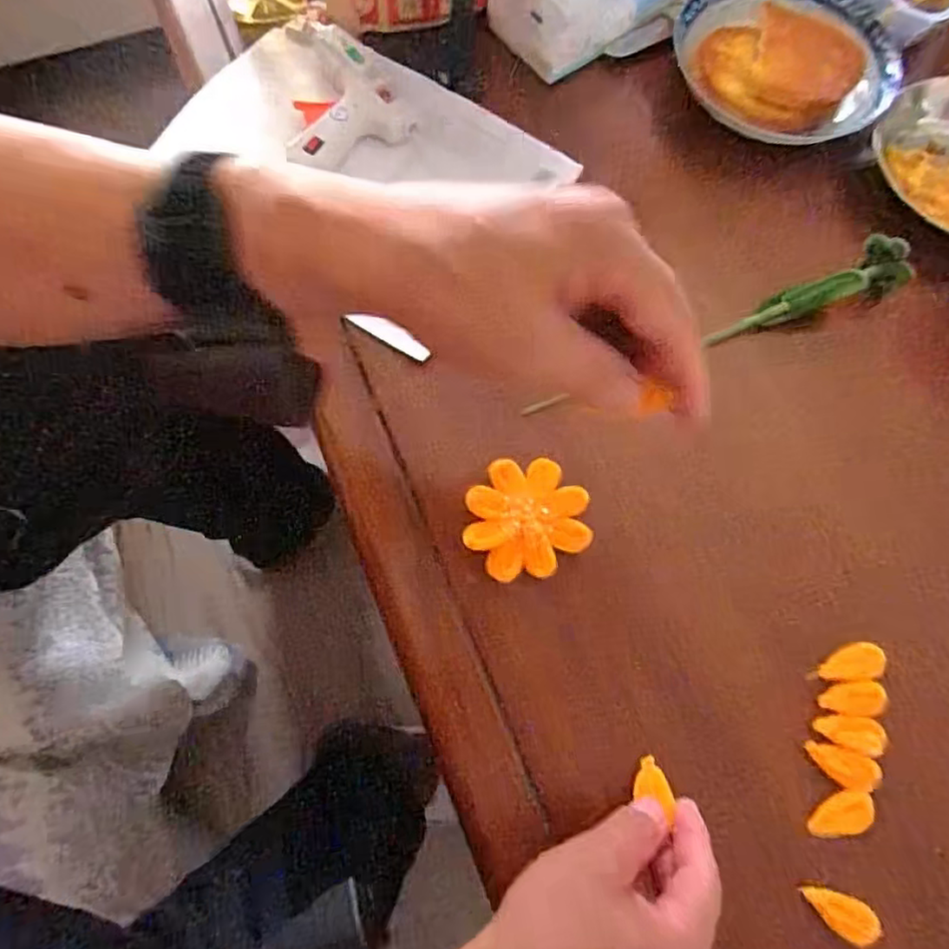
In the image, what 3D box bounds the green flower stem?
[{"bbox_3d":[0.175,-0.092,0.432,0.292,0.030,0.045,-26,75,-10],"label":"green flower stem"}]

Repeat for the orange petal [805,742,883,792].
[{"bbox_3d":[0.212,0.168,0.357,0.041,0.006,0.019,20,73,4],"label":"orange petal"}]

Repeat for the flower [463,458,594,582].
[{"bbox_3d":[0.033,0.027,0.392,0.074,0.010,0.073,-3,72,-4],"label":"flower"}]

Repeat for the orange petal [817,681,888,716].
[{"bbox_3d":[0.225,0.133,0.368,0.040,0.004,0.018,0,72,-3],"label":"orange petal"}]

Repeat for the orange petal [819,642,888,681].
[{"bbox_3d":[0.228,0.114,0.374,0.042,0.005,0.019,-14,74,-7],"label":"orange petal"}]

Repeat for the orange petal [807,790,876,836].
[{"bbox_3d":[0.205,0.191,0.349,0.038,0.006,0.021,-11,73,-6],"label":"orange petal"}]

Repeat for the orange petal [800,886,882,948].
[{"bbox_3d":[0.196,0.236,0.331,0.043,0.005,0.020,21,73,4],"label":"orange petal"}]

